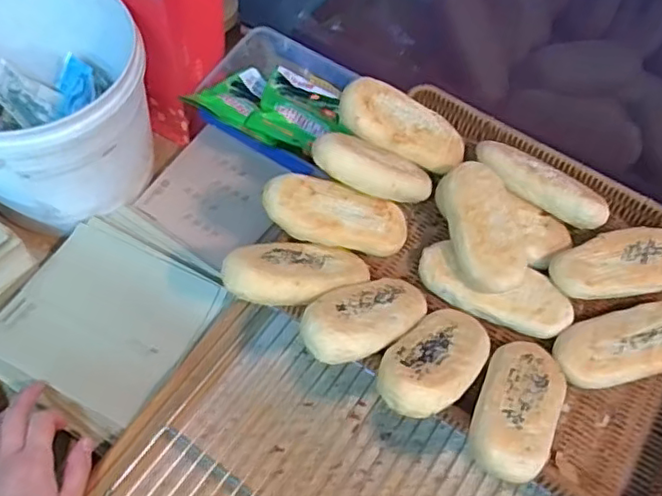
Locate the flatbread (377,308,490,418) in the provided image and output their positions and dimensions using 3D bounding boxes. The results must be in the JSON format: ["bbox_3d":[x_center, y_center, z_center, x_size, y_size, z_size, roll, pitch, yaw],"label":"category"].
[{"bbox_3d":[0.092,0.093,0.529,0.066,0.025,0.132,38,39,17],"label":"flatbread"}]

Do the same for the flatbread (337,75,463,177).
[{"bbox_3d":[0.079,-0.126,0.652,0.148,0.031,0.063,21,56,-27],"label":"flatbread"}]

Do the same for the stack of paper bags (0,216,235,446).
[{"bbox_3d":[-0.225,0.073,0.612,0.180,0.031,0.176,28,62,12],"label":"stack of paper bags"}]

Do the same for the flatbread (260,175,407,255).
[{"bbox_3d":[0.008,-0.031,0.598,0.149,0.024,0.057,13,56,-26],"label":"flatbread"}]

